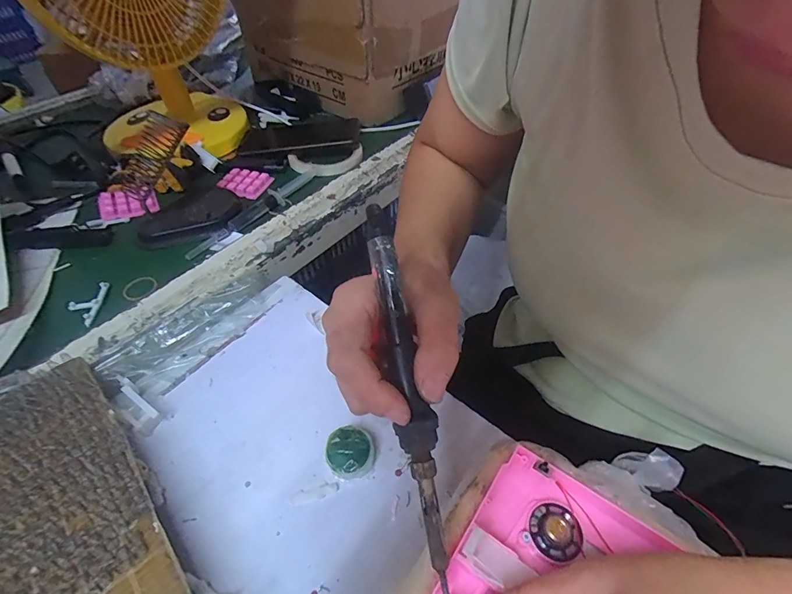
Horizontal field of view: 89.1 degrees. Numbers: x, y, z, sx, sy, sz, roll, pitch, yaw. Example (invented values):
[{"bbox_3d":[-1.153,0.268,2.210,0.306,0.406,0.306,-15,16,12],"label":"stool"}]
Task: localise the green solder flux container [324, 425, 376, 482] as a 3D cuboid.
[{"bbox_3d":[-0.032,0.109,0.281,0.033,0.018,0.031,-1,49,1],"label":"green solder flux container"}]

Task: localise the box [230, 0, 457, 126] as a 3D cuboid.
[{"bbox_3d":[-0.079,-0.437,0.620,0.291,0.193,0.230,30,57,25],"label":"box"}]

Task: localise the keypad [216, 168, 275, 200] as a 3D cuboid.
[{"bbox_3d":[-0.191,-0.143,0.504,0.056,0.010,0.050,14,51,14],"label":"keypad"}]

